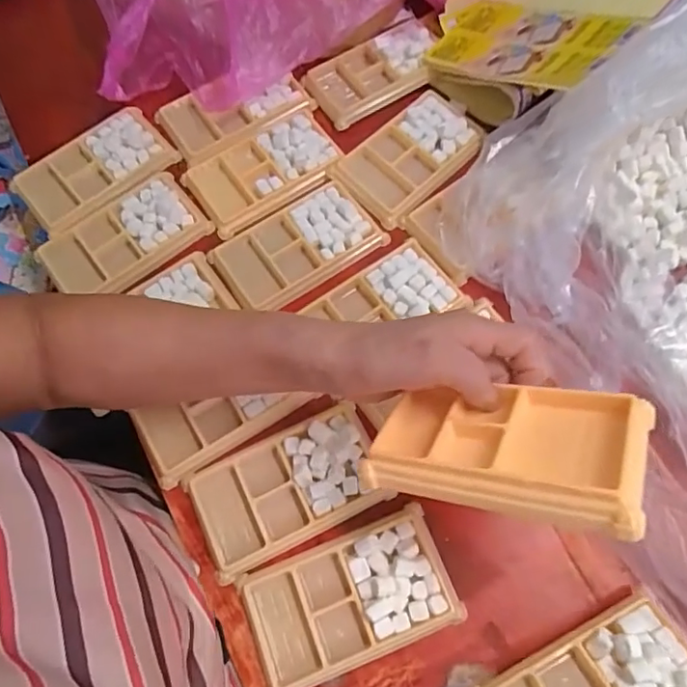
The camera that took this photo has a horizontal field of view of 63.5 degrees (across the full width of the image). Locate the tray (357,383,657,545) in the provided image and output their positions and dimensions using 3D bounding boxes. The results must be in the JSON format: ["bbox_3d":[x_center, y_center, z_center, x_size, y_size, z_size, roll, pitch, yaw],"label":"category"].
[{"bbox_3d":[0.086,0.056,0.296,0.131,0.024,0.076,4,36,30],"label":"tray"}]

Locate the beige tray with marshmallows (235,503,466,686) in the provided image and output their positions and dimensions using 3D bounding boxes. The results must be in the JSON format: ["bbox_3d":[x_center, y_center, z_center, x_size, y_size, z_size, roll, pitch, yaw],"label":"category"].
[{"bbox_3d":[0.004,0.172,0.372,0.137,0.016,0.080,-21,69,-6],"label":"beige tray with marshmallows"}]

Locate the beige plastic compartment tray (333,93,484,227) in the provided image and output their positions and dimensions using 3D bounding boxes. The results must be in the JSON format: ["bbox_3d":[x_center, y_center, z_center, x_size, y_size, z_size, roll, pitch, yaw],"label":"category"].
[{"bbox_3d":[0.062,-0.169,0.506,0.134,0.024,0.076,-41,73,-13],"label":"beige plastic compartment tray"}]

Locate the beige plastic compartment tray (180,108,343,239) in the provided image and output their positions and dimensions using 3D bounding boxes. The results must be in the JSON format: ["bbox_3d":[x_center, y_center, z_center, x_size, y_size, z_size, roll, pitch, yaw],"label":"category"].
[{"bbox_3d":[-0.071,-0.158,0.508,0.135,0.019,0.085,-31,71,-10],"label":"beige plastic compartment tray"}]

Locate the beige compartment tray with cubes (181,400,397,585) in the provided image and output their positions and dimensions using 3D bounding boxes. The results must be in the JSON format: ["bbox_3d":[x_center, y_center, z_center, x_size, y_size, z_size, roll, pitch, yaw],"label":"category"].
[{"bbox_3d":[-0.041,0.104,0.401,0.135,0.018,0.080,-25,70,-8],"label":"beige compartment tray with cubes"}]

